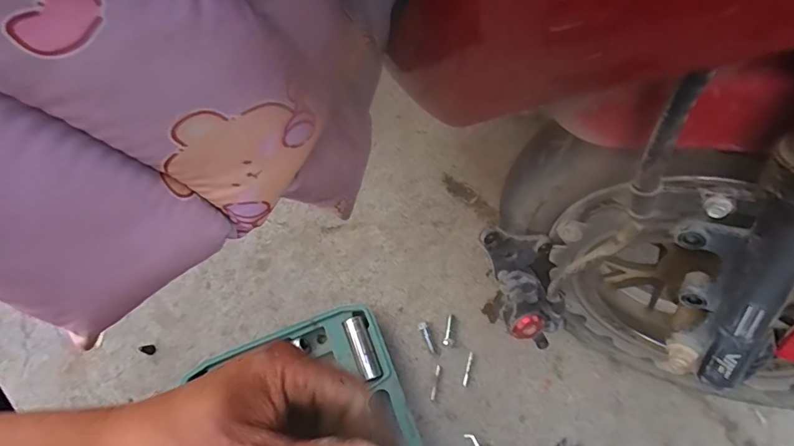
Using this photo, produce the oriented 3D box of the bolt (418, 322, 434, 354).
[{"bbox_3d":[0.040,0.152,0.595,0.012,0.010,0.042,-22,83,-5],"label":"bolt"}]

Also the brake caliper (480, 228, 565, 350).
[{"bbox_3d":[0.132,0.060,0.477,0.088,0.059,0.160,-32,107,-34],"label":"brake caliper"}]

